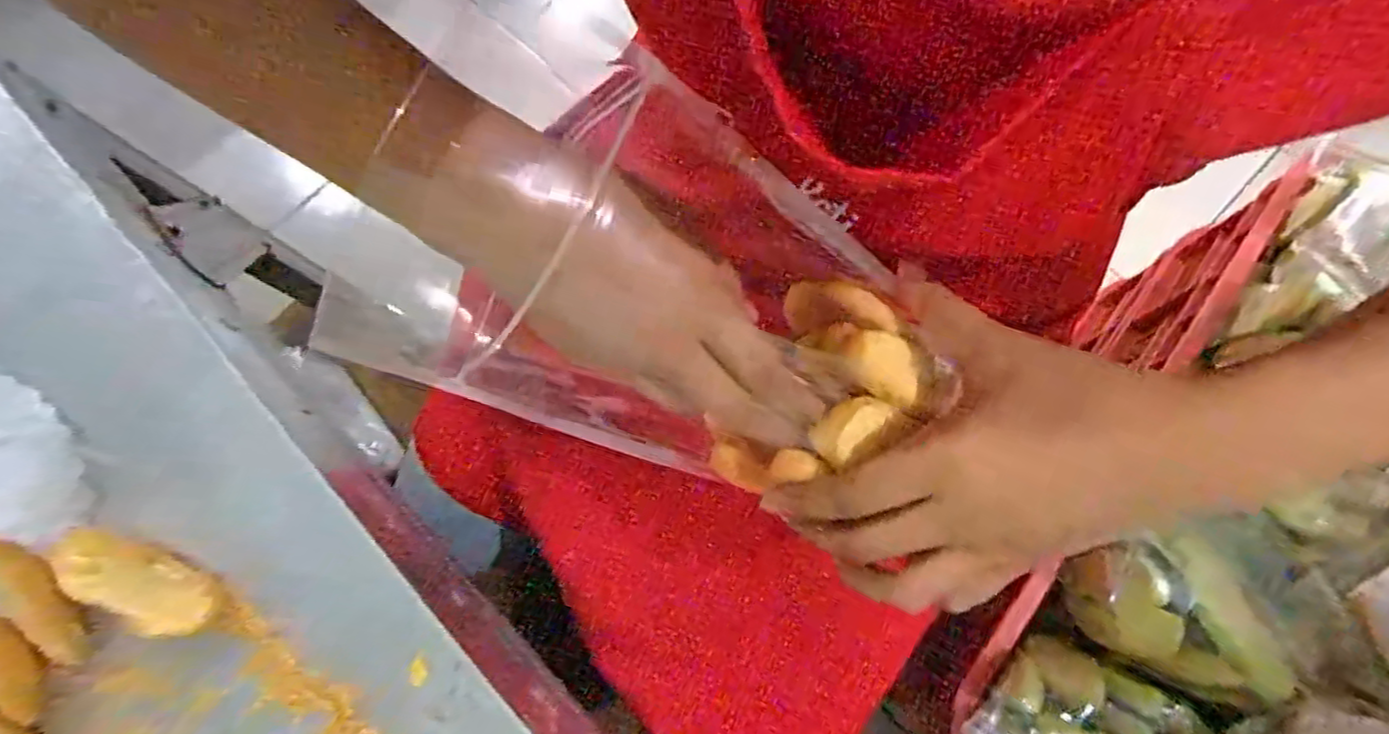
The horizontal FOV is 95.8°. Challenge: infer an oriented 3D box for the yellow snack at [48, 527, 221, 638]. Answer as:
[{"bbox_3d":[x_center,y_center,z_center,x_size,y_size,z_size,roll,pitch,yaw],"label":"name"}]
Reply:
[{"bbox_3d":[-0.299,0.113,0.338,0.096,0.024,0.037,24,78,8],"label":"yellow snack"}]

